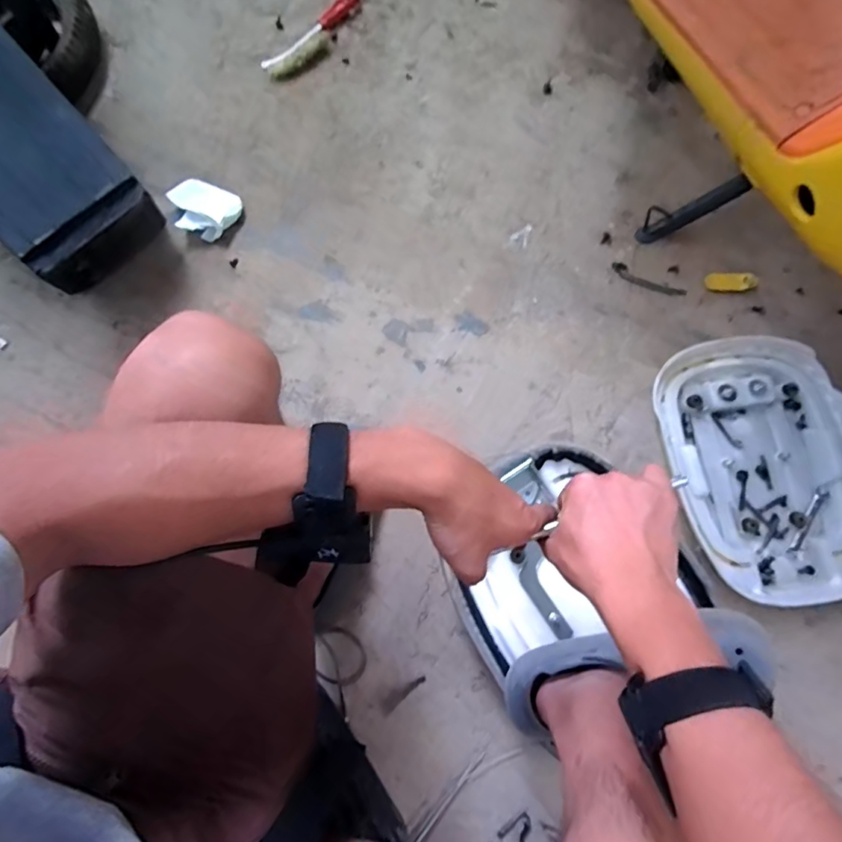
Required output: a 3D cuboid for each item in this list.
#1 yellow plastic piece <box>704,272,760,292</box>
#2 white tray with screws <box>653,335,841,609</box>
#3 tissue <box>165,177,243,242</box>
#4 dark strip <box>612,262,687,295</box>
[{"bbox_3d":[0.478,-0.214,0.805,0.072,0.017,0.027,1,76,1],"label":"yellow plastic piece"},{"bbox_3d":[0.474,0.055,0.725,0.264,0.041,0.358,-7,76,-1],"label":"white tray with screws"},{"bbox_3d":[-0.349,-0.341,0.838,0.099,0.031,0.090,25,78,7],"label":"tissue"},{"bbox_3d":[0.355,-0.218,0.817,0.118,0.004,0.026,27,78,8],"label":"dark strip"}]

